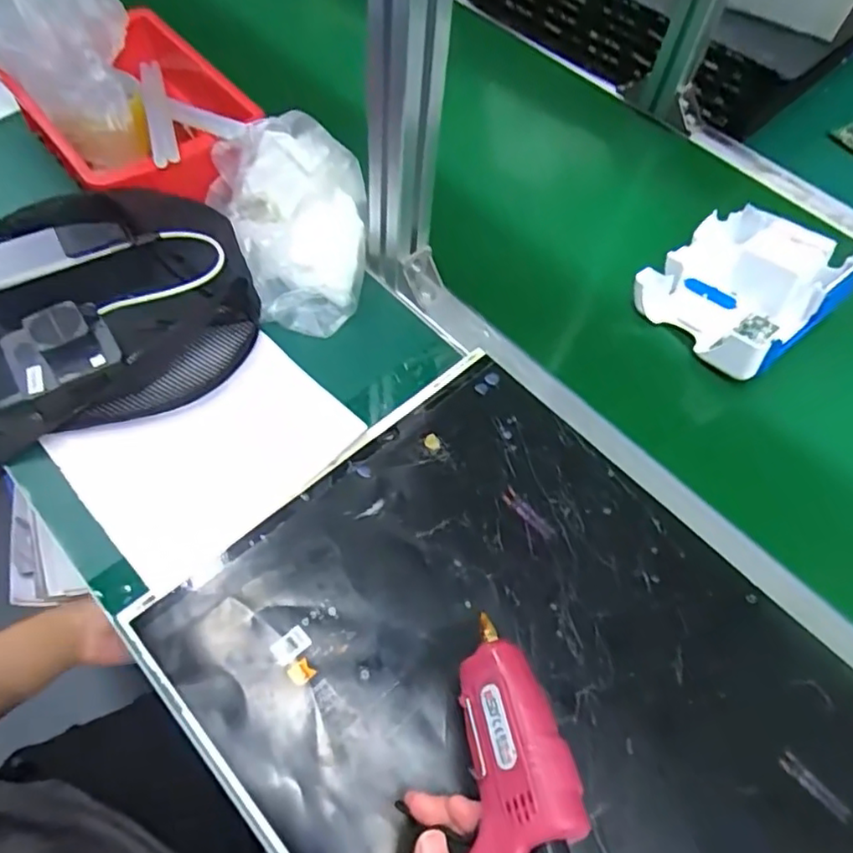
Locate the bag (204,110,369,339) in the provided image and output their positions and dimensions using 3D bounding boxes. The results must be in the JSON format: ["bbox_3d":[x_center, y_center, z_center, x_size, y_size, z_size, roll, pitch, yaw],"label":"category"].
[{"bbox_3d":[-0.122,-0.181,0.570,0.139,0.100,0.171,-9,57,-8],"label":"bag"}]

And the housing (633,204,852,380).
[{"bbox_3d":[0.303,-0.136,0.600,0.142,0.071,0.162,40,63,22],"label":"housing"}]

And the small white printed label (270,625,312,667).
[{"bbox_3d":[-0.093,0.151,0.432,0.025,0.004,0.017,-33,64,-22],"label":"small white printed label"}]

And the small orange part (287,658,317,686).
[{"bbox_3d":[-0.085,0.166,0.426,0.015,0.004,0.015,40,62,20],"label":"small orange part"}]

